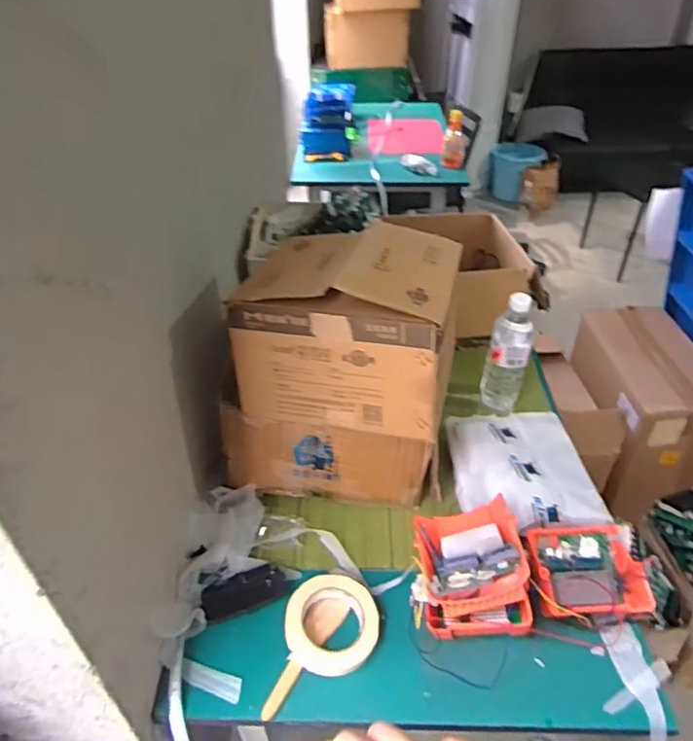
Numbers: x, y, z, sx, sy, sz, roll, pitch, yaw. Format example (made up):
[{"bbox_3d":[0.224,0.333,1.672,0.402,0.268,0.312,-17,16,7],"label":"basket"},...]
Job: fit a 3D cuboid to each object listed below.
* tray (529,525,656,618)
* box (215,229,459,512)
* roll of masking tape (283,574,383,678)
[{"bbox_3d":[0.307,0.258,0.751,0.143,0.045,0.130,-1,39,1],"label":"tray"},{"bbox_3d":[-0.002,-0.022,0.838,0.290,0.342,0.264,8,40,11],"label":"box"},{"bbox_3d":[-0.018,0.323,0.733,0.117,0.022,0.117,1,56,-1],"label":"roll of masking tape"}]

